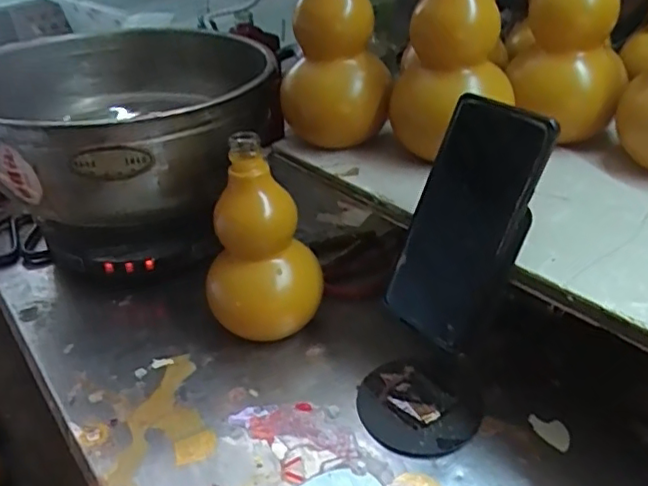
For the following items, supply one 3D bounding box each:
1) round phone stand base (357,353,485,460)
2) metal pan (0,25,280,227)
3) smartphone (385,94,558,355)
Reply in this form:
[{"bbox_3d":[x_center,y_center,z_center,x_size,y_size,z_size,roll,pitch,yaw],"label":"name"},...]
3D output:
[{"bbox_3d":[0.072,0.119,0.463,0.089,0.013,0.093,-2,31,2],"label":"round phone stand base"},{"bbox_3d":[-0.217,-0.140,0.677,0.308,0.132,0.360,-14,35,-10],"label":"metal pan"},{"bbox_3d":[0.095,-0.014,0.421,0.012,0.165,0.078,-1,27,-46],"label":"smartphone"}]

